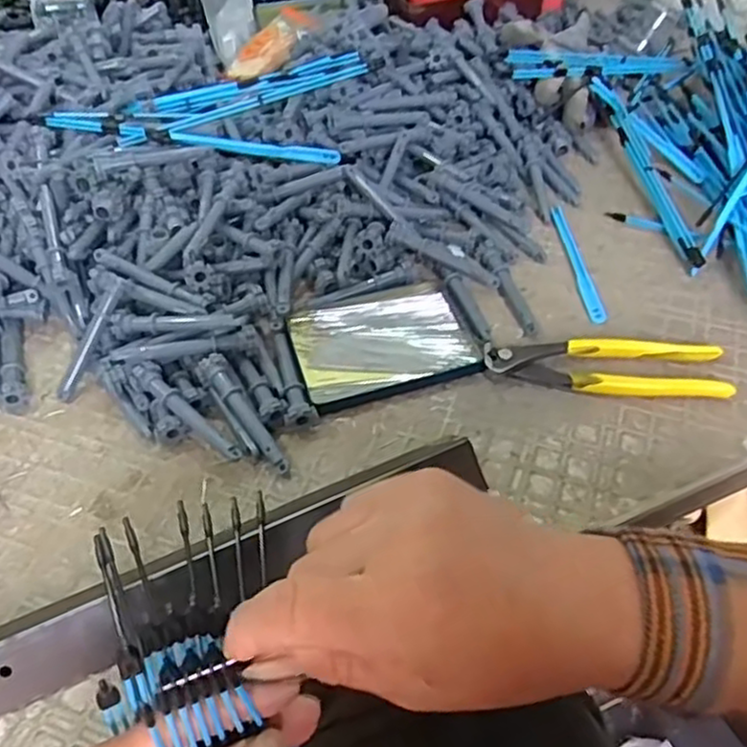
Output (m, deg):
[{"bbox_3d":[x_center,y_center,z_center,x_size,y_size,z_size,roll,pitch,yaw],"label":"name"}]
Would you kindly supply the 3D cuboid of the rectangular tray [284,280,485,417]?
[{"bbox_3d":[0.006,-0.025,0.524,0.128,0.016,0.103,-14,51,-11],"label":"rectangular tray"}]

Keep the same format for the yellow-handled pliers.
[{"bbox_3d":[0.163,-0.005,0.492,0.166,0.010,0.044,2,49,2],"label":"yellow-handled pliers"}]

